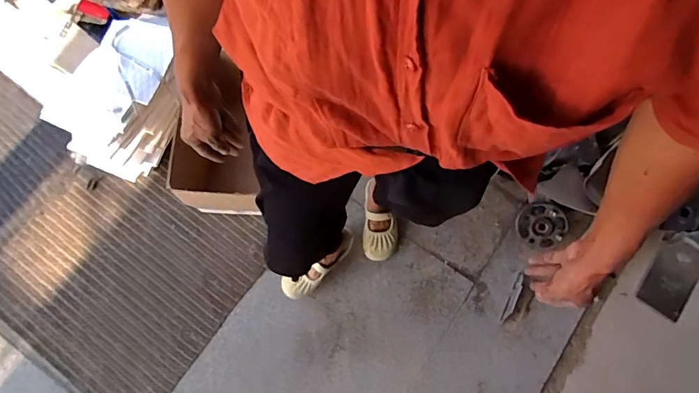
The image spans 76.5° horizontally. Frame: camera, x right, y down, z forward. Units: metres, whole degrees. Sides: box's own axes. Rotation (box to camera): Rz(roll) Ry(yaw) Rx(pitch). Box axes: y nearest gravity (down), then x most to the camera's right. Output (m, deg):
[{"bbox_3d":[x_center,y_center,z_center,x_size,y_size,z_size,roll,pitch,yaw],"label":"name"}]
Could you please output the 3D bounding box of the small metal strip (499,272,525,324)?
[{"bbox_3d":[0.461,0.288,1.255,0.021,0.030,0.154,26,77,6],"label":"small metal strip"}]

